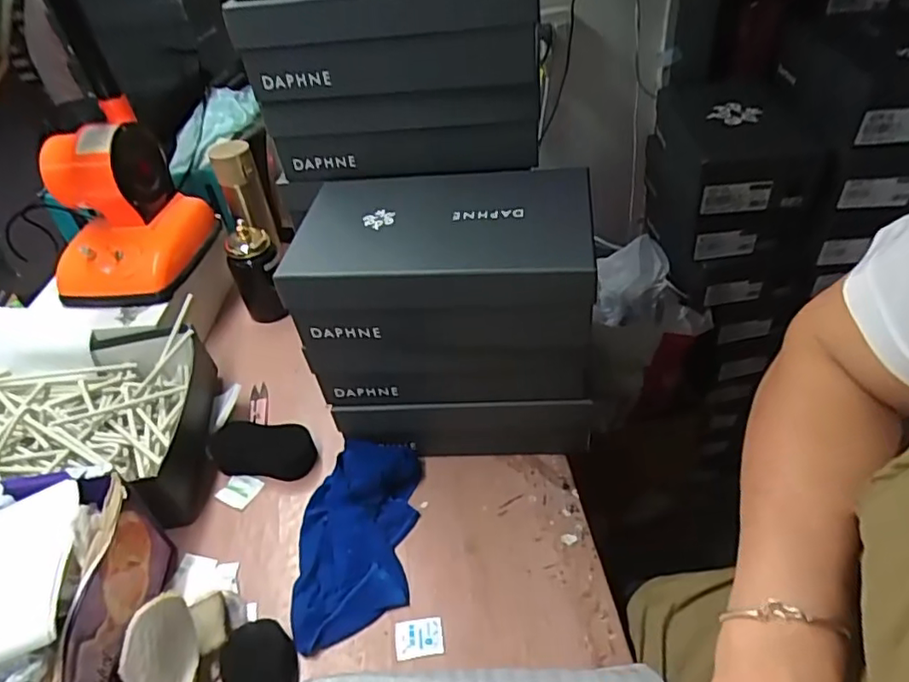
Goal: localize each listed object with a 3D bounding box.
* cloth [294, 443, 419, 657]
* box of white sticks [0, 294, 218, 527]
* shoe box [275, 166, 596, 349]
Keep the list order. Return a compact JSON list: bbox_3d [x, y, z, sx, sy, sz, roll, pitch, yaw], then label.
[{"bbox_3d":[-0.110,0.213,0.662,0.133,0.042,0.223,-3,42,4],"label":"cloth"},{"bbox_3d":[-0.511,0.092,0.769,0.396,0.155,0.294,-3,42,5],"label":"box of white sticks"},{"bbox_3d":[-0.010,-0.090,0.637,0.296,0.103,0.180,1,42,9],"label":"shoe box"}]

